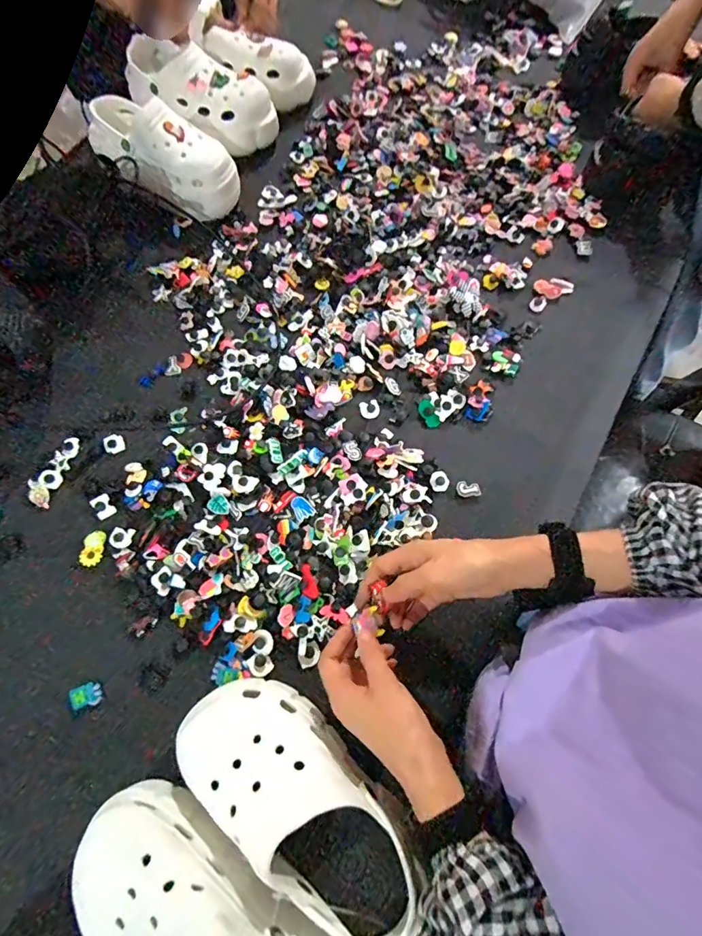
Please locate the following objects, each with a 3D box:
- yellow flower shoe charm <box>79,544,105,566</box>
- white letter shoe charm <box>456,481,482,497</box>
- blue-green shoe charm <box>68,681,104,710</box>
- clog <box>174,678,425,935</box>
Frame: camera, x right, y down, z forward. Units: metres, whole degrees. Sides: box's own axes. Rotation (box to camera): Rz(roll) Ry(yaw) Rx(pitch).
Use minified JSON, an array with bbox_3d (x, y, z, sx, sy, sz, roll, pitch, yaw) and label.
[{"bbox_3d":[-0.298,0.100,0.511,0.027,0.004,0.023,-13,68,-2],"label":"yellow flower shoe charm"},{"bbox_3d":[0.140,0.025,0.535,0.027,0.010,0.019,-3,68,2],"label":"white letter shoe charm"},{"bbox_3d":[-0.275,0.236,0.463,0.029,0.004,0.024,-20,64,-24],"label":"blue-green shoe charm"},{"bbox_3d":[-0.046,0.276,0.384,0.232,0.088,0.107,33,73,13],"label":"clog"}]

